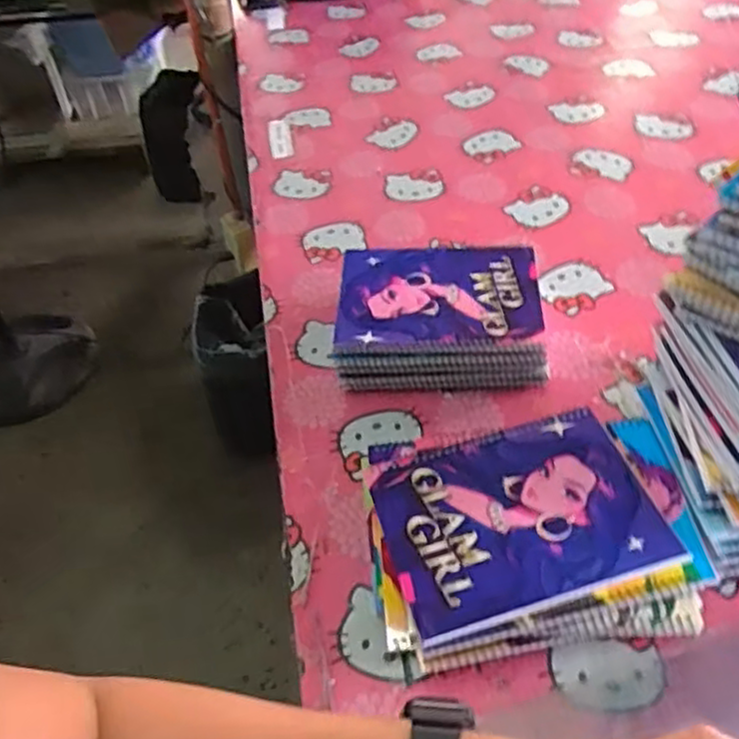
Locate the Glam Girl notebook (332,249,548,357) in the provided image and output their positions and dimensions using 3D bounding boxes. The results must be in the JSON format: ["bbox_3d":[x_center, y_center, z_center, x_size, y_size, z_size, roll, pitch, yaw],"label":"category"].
[{"bbox_3d":[0.068,-0.071,0.707,0.195,0.018,0.137,0,46,6],"label":"Glam Girl notebook"}]

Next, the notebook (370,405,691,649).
[{"bbox_3d":[0.110,0.107,0.537,0.195,0.008,0.148,-15,46,-9],"label":"notebook"}]

